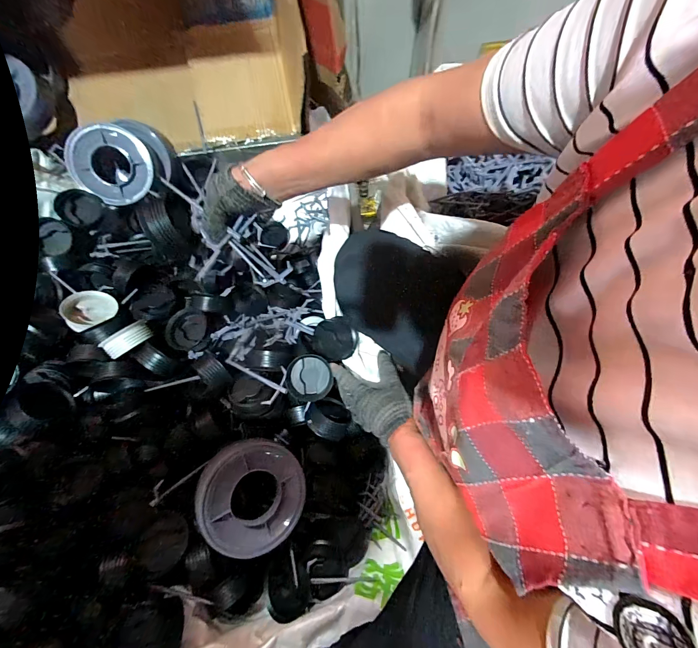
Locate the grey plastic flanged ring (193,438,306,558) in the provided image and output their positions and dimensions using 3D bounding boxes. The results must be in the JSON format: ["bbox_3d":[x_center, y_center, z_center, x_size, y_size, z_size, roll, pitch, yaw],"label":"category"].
[{"bbox_3d":[-0.146,0.254,0.474,0.152,0.044,0.152,10,62,-19],"label":"grey plastic flanged ring"}]

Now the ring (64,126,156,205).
[{"bbox_3d":[-0.484,-0.327,0.644,0.151,0.140,0.039,-44,38,-12],"label":"ring"}]

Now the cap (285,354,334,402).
[{"bbox_3d":[-0.064,0.088,0.516,0.073,0.034,0.069,0,70,1],"label":"cap"}]

